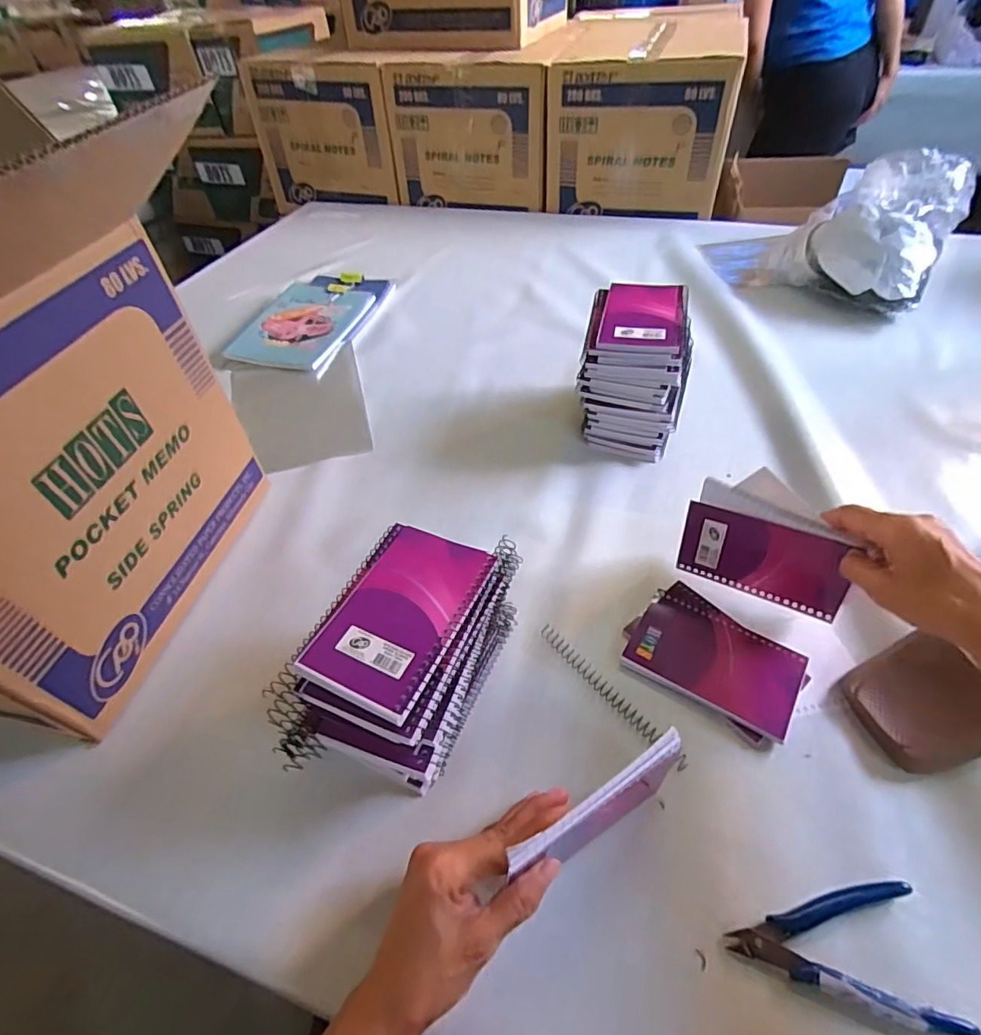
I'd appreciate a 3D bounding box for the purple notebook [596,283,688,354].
[{"bbox_3d":[0.164,-0.217,0.562,0.084,0.010,0.132,9,49,12],"label":"purple notebook"}]

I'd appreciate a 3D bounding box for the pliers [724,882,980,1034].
[{"bbox_3d":[0.205,0.258,0.309,0.116,0.012,0.069,-4,48,2],"label":"pliers"}]

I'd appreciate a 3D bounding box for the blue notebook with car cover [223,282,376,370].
[{"bbox_3d":[-0.295,-0.306,0.833,0.153,0.009,0.217,15,53,10],"label":"blue notebook with car cover"}]

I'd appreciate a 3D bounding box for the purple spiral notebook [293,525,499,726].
[{"bbox_3d":[-0.060,0.063,0.358,0.083,0.007,0.132,17,52,20],"label":"purple spiral notebook"}]

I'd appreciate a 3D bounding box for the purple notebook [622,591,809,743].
[{"bbox_3d":[0.187,0.116,0.438,0.128,0.008,0.085,23,54,24],"label":"purple notebook"}]

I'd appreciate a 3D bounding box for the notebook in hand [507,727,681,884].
[{"bbox_3d":[0.070,0.186,0.333,0.128,0.099,0.013,-28,52,-19],"label":"notebook in hand"}]

